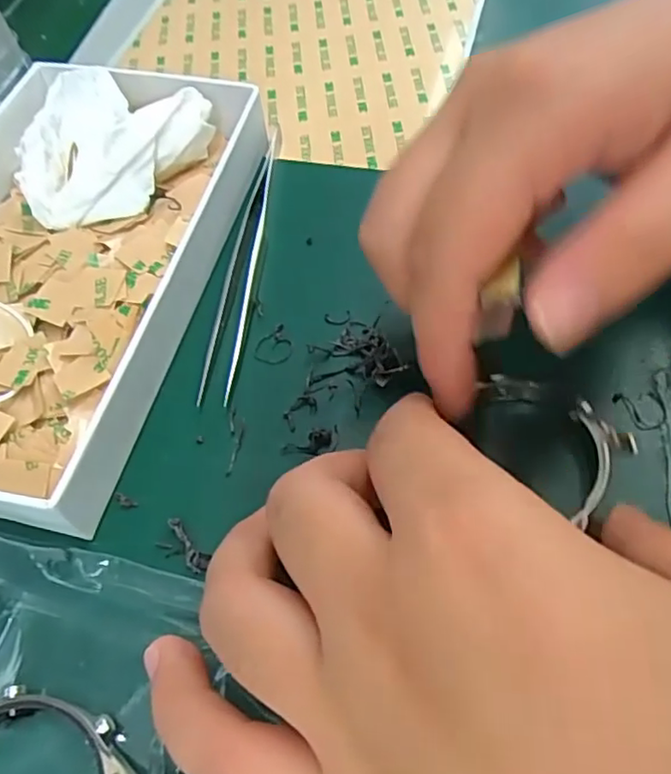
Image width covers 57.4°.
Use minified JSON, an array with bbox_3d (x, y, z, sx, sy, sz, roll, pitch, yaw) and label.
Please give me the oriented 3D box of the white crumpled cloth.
[{"bbox_3d":[-0.082,-0.093,0.234,0.068,0.027,0.055,-12,58,-1],"label":"white crumpled cloth"}]

